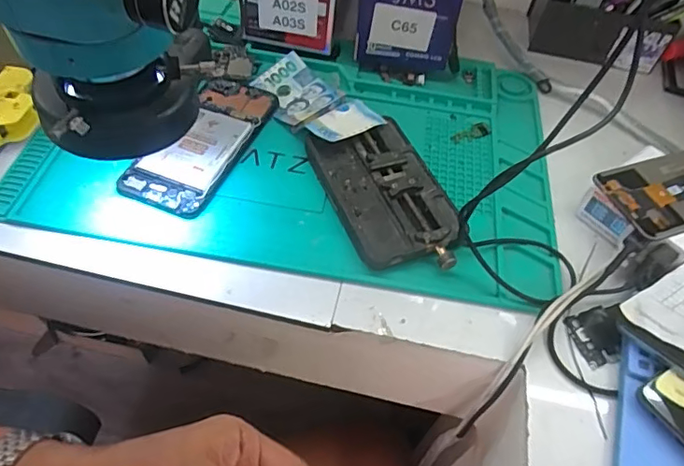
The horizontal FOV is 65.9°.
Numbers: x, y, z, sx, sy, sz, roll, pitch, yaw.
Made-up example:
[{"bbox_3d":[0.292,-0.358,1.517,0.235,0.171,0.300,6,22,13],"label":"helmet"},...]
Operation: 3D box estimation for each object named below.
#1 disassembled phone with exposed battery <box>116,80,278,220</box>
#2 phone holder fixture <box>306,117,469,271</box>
[{"bbox_3d":[-0.118,-0.083,0.460,0.072,0.008,0.161,20,54,10],"label":"disassembled phone with exposed battery"},{"bbox_3d":[0.039,-0.033,0.435,0.089,0.028,0.151,-15,56,-16],"label":"phone holder fixture"}]

